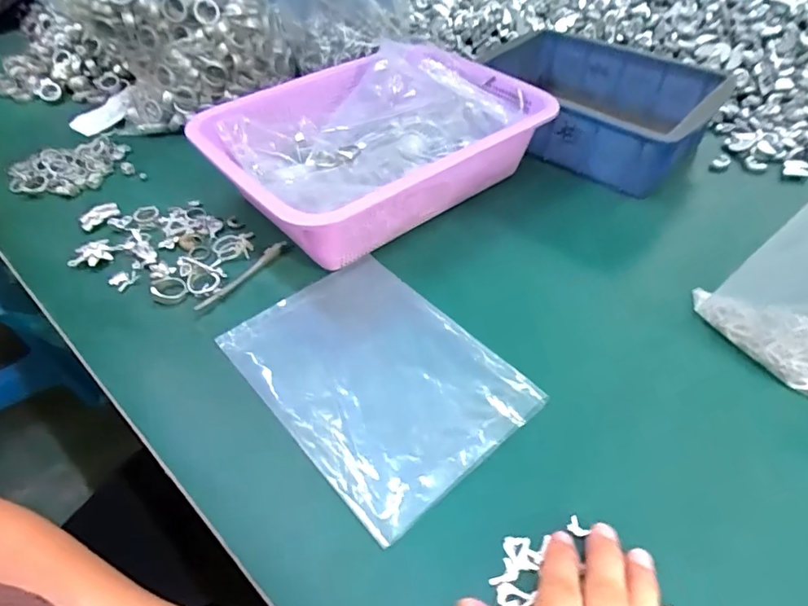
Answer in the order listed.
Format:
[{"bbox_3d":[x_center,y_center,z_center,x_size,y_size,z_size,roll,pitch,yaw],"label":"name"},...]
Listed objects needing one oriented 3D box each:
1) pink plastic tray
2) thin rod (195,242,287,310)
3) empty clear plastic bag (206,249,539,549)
[{"bbox_3d":[-0.026,-0.151,0.496,0.297,0.088,0.219,-34,54,-25],"label":"pink plastic tray"},{"bbox_3d":[-0.137,-0.024,0.436,0.010,0.006,0.099,26,53,24],"label":"thin rod"},{"bbox_3d":[-0.021,0.047,0.364,0.143,0.010,0.195,-35,55,-26],"label":"empty clear plastic bag"}]

